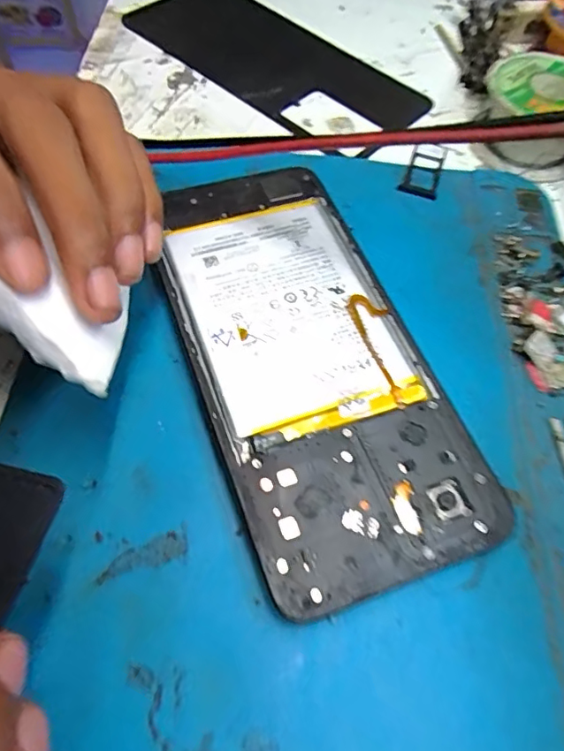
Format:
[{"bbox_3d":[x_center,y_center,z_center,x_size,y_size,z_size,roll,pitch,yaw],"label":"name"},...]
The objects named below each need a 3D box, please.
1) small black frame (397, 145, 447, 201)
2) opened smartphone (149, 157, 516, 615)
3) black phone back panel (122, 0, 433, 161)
[{"bbox_3d":[0.063,-0.091,0.242,0.016,0.004,0.033,19,61,8],"label":"small black frame"},{"bbox_3d":[0.006,-0.009,0.184,0.072,0.010,0.160,-18,62,-13],"label":"opened smartphone"},{"bbox_3d":[-0.007,-0.166,0.282,0.167,0.005,0.078,40,66,19],"label":"black phone back panel"}]

